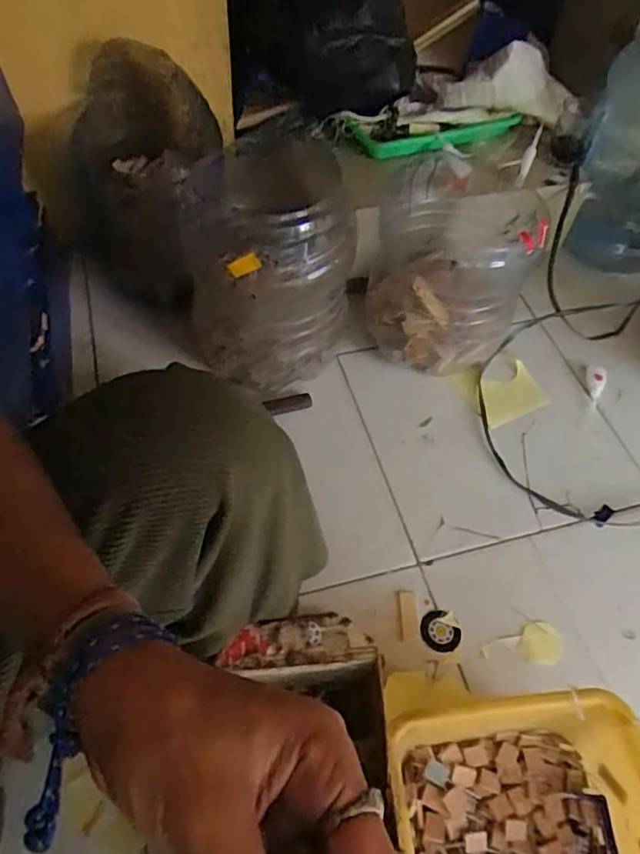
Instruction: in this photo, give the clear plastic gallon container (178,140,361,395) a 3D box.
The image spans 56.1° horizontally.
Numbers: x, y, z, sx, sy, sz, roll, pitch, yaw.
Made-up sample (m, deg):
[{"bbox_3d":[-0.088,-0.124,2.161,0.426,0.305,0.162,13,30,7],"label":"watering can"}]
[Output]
[{"bbox_3d":[-0.064,-0.231,0.906,0.217,0.319,0.199,2,56,-3],"label":"clear plastic gallon container"}]

